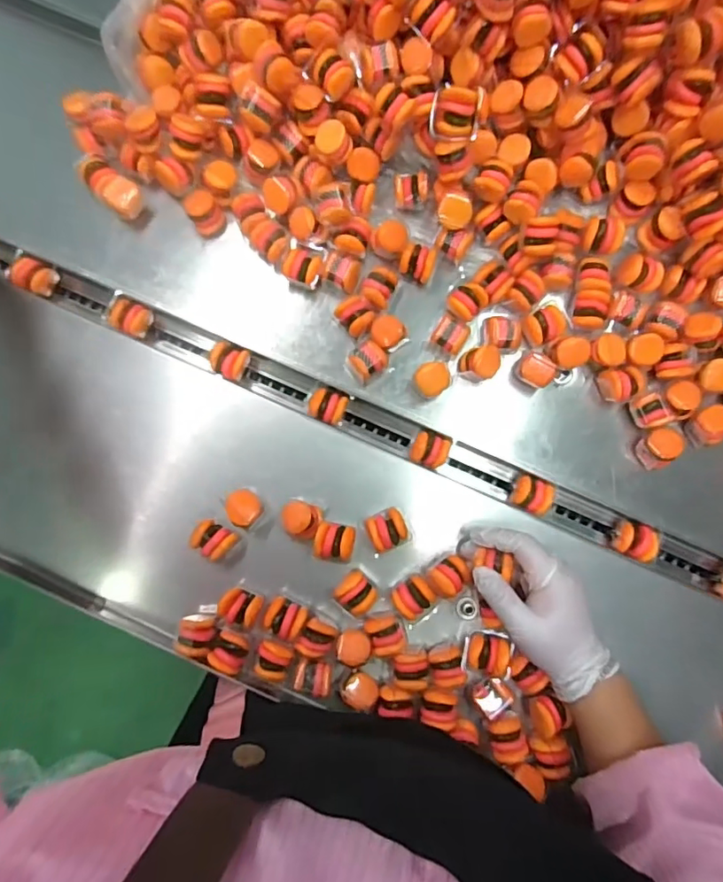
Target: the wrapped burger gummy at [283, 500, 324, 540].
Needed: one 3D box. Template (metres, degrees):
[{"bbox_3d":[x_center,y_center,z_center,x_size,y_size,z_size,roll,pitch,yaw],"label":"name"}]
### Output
[{"bbox_3d":[-0.052,0.069,0.469,0.032,0.039,0.030,0,83,0],"label":"wrapped burger gummy"}]

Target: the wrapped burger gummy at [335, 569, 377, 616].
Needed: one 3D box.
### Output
[{"bbox_3d":[-0.004,0.131,0.464,0.034,0.032,0.030,45,85,5],"label":"wrapped burger gummy"}]

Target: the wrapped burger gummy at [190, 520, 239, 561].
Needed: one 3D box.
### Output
[{"bbox_3d":[-0.128,0.086,0.467,0.032,0.032,0.028,30,84,3],"label":"wrapped burger gummy"}]

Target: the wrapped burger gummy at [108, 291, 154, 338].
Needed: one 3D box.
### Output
[{"bbox_3d":[-0.221,-0.118,0.508,0.036,0.034,0.030,30,84,3],"label":"wrapped burger gummy"}]

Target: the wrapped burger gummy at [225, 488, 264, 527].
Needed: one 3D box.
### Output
[{"bbox_3d":[-0.101,0.059,0.474,0.030,0.035,0.032,0,83,0],"label":"wrapped burger gummy"}]

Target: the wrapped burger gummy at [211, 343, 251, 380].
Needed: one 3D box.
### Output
[{"bbox_3d":[-0.123,-0.073,0.504,0.035,0.028,0.030,21,83,2],"label":"wrapped burger gummy"}]

